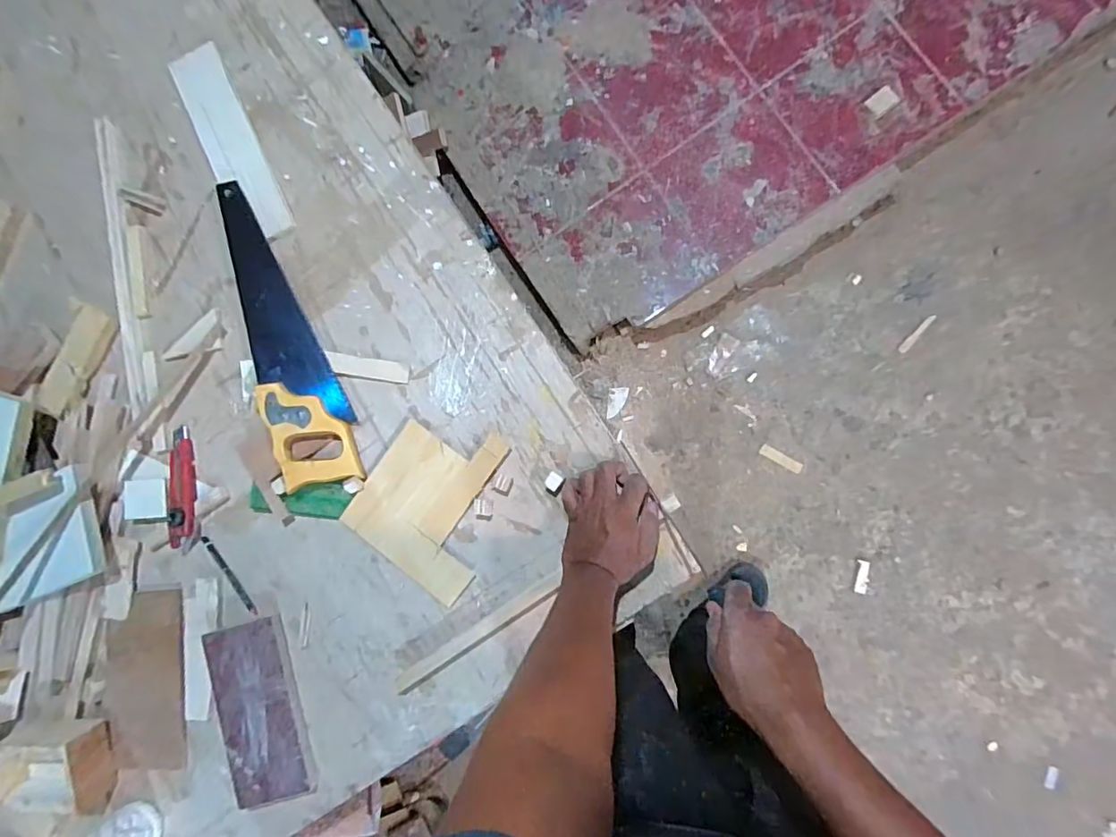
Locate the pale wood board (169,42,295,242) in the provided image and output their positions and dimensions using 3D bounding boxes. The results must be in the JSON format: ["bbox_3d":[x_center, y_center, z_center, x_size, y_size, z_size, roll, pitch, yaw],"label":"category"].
[{"bbox_3d":[-0.437,-0.365,0.700,0.072,0.018,0.290,-27,83,7],"label":"pale wood board"}]

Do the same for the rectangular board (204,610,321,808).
[{"bbox_3d":[-0.365,0.359,0.645,0.097,0.024,0.216,-15,85,9],"label":"rectangular board"}]

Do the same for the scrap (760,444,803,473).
[{"bbox_3d":[0.533,0.097,1.255,0.102,0.005,0.026,29,94,8],"label":"scrap"}]

